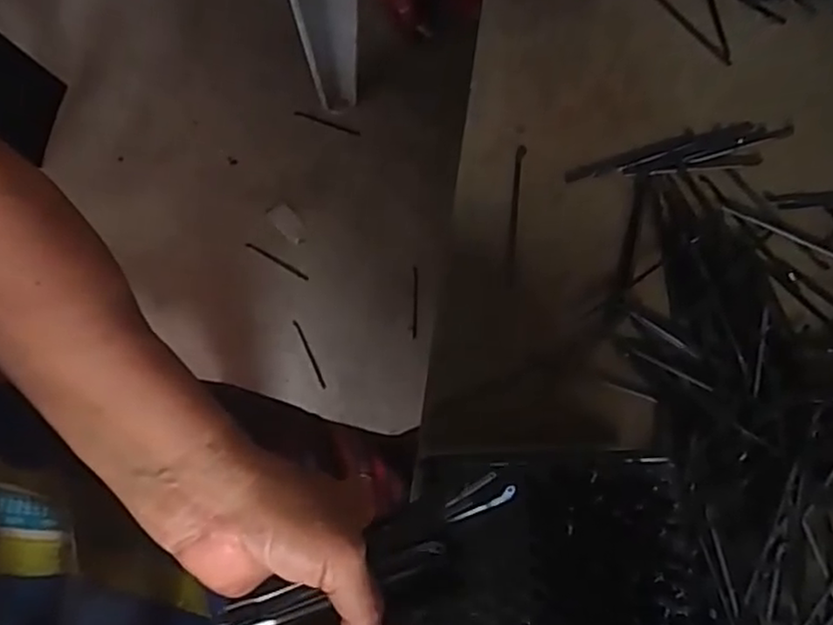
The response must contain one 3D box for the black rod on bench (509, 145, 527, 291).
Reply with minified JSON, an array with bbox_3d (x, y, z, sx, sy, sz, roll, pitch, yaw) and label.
[{"bbox_3d":[0.076,-0.076,0.521,0.007,0.004,0.113,7,76,0],"label":"black rod on bench"}]

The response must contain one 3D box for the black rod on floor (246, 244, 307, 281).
[{"bbox_3d":[-0.209,-0.076,1.023,0.104,0.008,0.010,30,77,6],"label":"black rod on floor"}]

